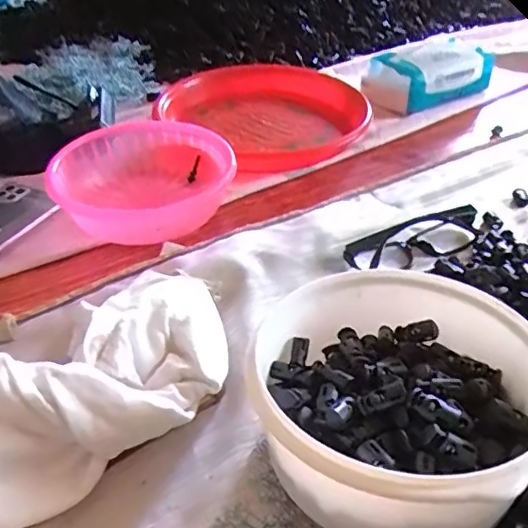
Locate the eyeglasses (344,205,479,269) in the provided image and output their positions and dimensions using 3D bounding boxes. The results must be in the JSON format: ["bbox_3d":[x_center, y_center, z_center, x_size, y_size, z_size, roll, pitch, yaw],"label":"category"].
[{"bbox_3d":[0.134,-0.022,0.489,0.135,0.025,0.041,-19,43,-22],"label":"eyeglasses"}]

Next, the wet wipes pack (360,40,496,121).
[{"bbox_3d":[0.212,-0.252,0.750,0.162,0.059,0.093,-21,44,-24],"label":"wet wipes pack"}]

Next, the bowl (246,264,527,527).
[{"bbox_3d":[0.079,0.078,0.322,0.142,0.084,0.155,0,39,0],"label":"bowl"}]

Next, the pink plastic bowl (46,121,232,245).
[{"bbox_3d":[-0.130,-0.081,0.595,0.163,0.074,0.203,-27,47,-30],"label":"pink plastic bowl"}]

